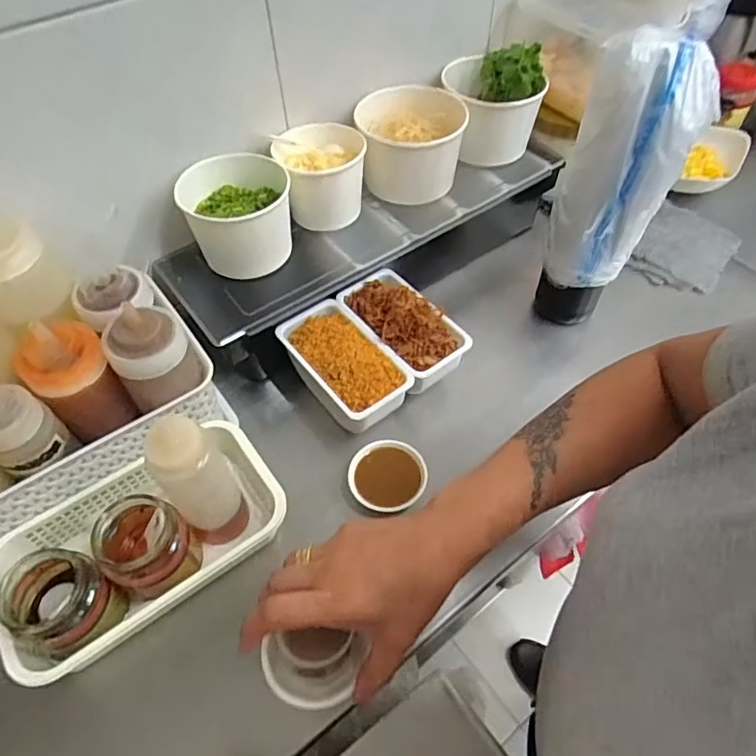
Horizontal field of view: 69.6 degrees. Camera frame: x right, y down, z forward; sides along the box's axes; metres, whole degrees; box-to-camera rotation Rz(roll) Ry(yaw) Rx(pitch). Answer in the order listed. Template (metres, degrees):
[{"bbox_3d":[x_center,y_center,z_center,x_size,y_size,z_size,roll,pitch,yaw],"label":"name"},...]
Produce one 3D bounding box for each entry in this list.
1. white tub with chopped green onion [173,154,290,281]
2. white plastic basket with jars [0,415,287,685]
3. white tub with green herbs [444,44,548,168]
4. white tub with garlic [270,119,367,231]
[{"bbox_3d":[-0.141,-0.167,0.564,0.103,0.096,0.085,-18,55,-11],"label":"white tub with chopped green onion"},{"bbox_3d":[-0.200,0.108,0.429,0.224,0.154,0.127,-33,59,-20],"label":"white plastic basket with jars"},{"bbox_3d":[0.141,-0.334,0.679,0.114,0.112,0.113,-1,53,2],"label":"white tub with green herbs"},{"bbox_3d":[-0.057,-0.215,0.590,0.091,0.086,0.079,-15,54,-9],"label":"white tub with garlic"}]

